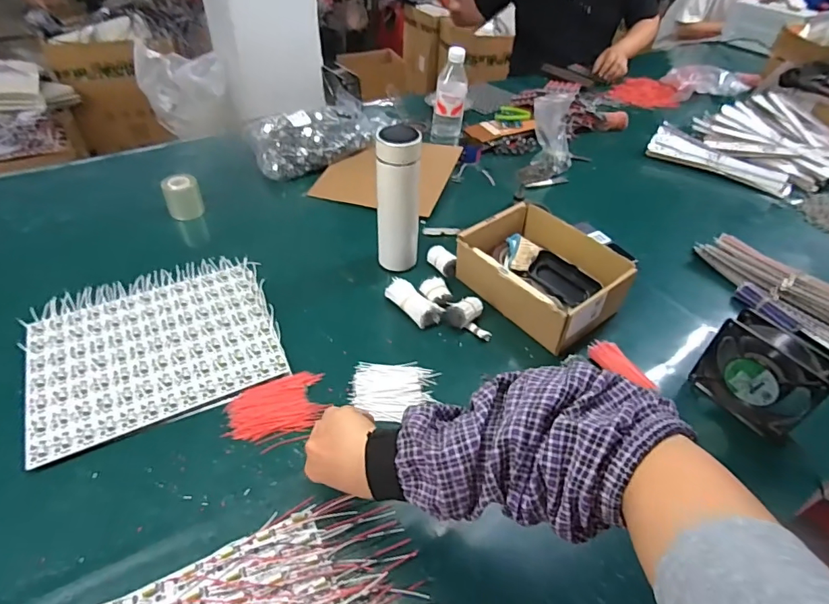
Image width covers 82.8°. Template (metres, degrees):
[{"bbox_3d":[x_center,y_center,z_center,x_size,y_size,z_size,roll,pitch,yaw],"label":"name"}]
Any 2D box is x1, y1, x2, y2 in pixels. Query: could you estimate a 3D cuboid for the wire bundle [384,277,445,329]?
[{"bbox_3d":[-0.003,0.003,0.715,0.036,0.033,0.095,-31,54,-31],"label":"wire bundle"}]

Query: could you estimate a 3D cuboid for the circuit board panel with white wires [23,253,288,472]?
[{"bbox_3d":[-0.353,0.050,0.654,0.301,0.014,0.273,-19,48,-22],"label":"circuit board panel with white wires"}]

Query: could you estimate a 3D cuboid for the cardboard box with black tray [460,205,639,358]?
[{"bbox_3d":[0.198,-0.044,0.741,0.184,0.088,0.221,-29,53,-29],"label":"cardboard box with black tray"}]

